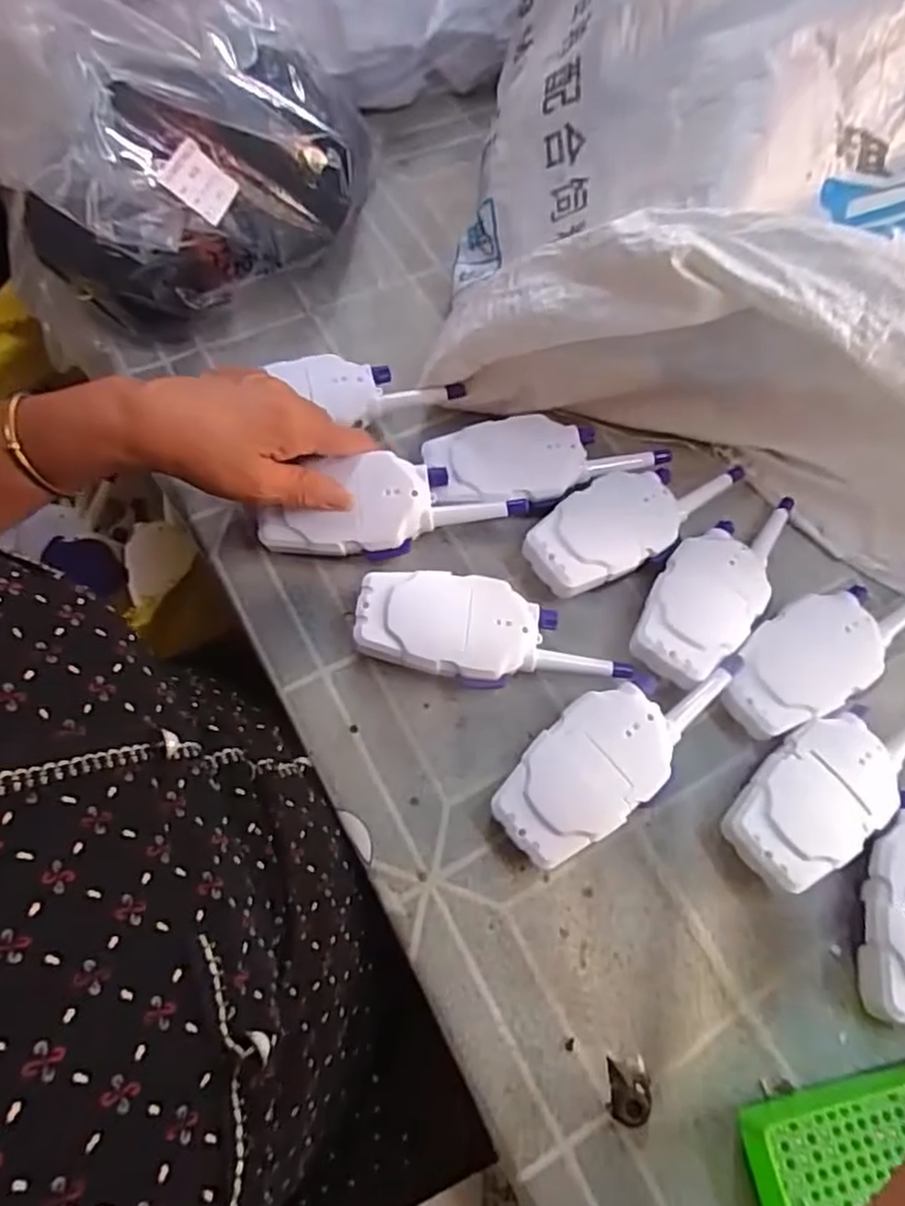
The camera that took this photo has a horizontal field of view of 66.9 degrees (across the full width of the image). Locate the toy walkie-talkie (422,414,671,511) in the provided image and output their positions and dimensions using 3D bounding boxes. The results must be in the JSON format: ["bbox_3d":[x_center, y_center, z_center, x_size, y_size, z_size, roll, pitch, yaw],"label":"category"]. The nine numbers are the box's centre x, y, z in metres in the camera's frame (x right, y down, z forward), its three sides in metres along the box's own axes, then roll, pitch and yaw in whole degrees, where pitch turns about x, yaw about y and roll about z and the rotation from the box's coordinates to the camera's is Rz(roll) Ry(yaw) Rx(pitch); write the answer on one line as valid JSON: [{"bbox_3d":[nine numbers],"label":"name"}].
[{"bbox_3d":[0.063,-0.098,0.477,0.162,0.035,0.064,-15,67,-10],"label":"toy walkie-talkie"}]

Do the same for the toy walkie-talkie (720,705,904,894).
[{"bbox_3d":[0.225,0.099,0.400,0.159,0.035,0.062,-37,73,-18],"label":"toy walkie-talkie"}]

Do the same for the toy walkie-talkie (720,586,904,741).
[{"bbox_3d":[0.239,0.027,0.432,0.163,0.034,0.061,-27,70,-14],"label":"toy walkie-talkie"}]

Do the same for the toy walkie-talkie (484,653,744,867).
[{"bbox_3d":[0.097,0.084,0.397,0.161,0.034,0.064,-34,72,-17],"label":"toy walkie-talkie"}]

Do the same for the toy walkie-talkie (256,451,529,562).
[{"bbox_3d":[-0.041,-0.064,0.433,0.158,0.033,0.060,-10,67,-7],"label":"toy walkie-talkie"}]

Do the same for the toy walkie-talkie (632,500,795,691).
[{"bbox_3d":[0.175,-0.018,0.445,0.062,0.028,0.161,38,69,13],"label":"toy walkie-talkie"}]

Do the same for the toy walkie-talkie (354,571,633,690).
[{"bbox_3d":[0.024,0.018,0.420,0.161,0.036,0.065,4,65,-1],"label":"toy walkie-talkie"}]

